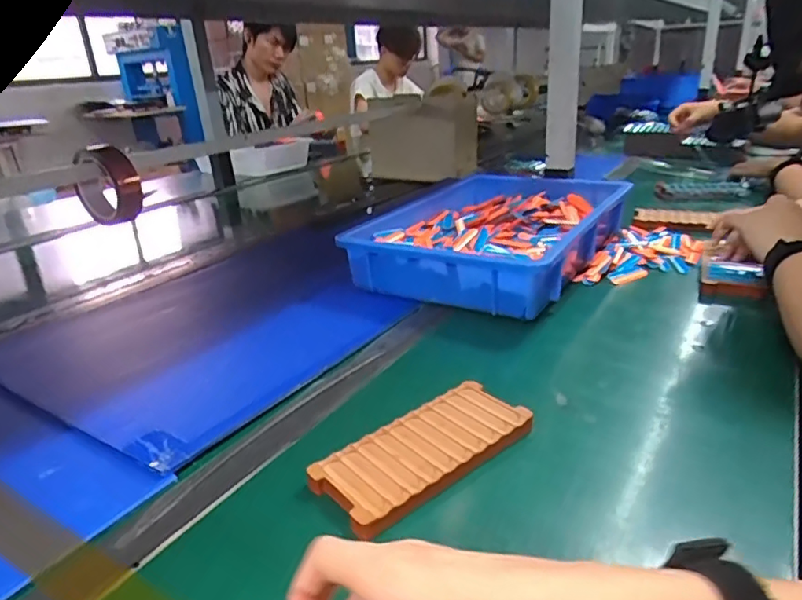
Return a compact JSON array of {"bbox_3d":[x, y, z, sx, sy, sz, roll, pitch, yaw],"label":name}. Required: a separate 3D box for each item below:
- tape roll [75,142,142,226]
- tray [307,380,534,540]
[{"bbox_3d":[-0.380,-0.150,0.720,0.102,0.098,0.029,9,26,27],"label":"tape roll"},{"bbox_3d":[0.021,0.118,0.430,0.171,0.017,0.082,-21,28,-35],"label":"tray"}]

